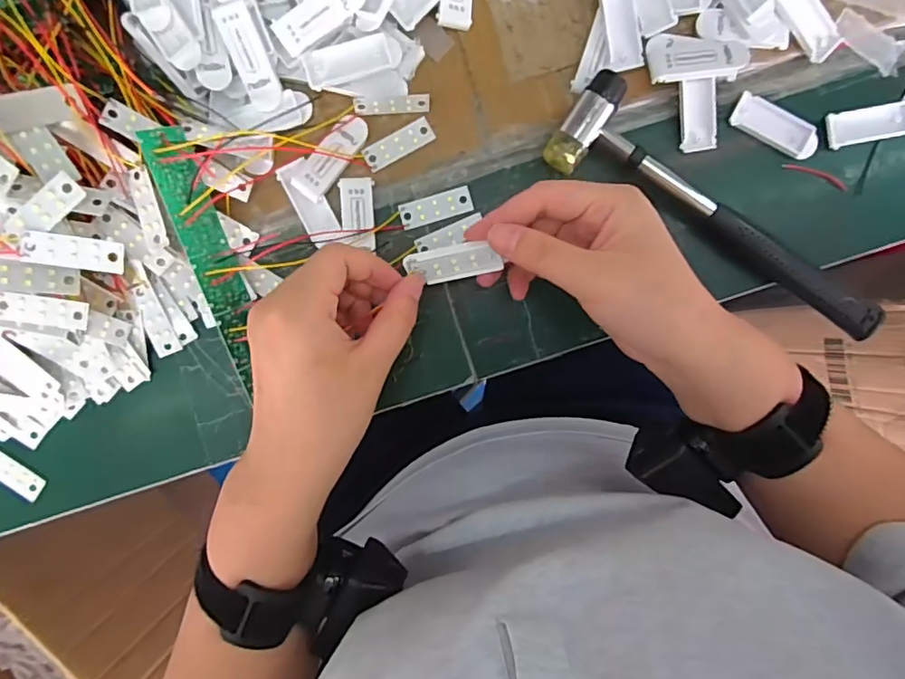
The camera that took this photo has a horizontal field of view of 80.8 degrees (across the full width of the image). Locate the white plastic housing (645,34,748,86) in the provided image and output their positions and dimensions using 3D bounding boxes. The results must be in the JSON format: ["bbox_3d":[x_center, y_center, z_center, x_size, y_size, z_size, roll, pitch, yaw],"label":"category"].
[{"bbox_3d":[0.149,-0.175,0.327,0.057,0.014,0.031,-7,95,-1],"label":"white plastic housing"}]

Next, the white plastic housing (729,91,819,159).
[{"bbox_3d":[0.206,-0.136,0.338,0.057,0.006,0.021,27,94,-3],"label":"white plastic housing"}]

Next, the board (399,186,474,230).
[{"bbox_3d":[-0.010,-0.084,0.339,0.045,0.004,0.016,-17,95,0],"label":"board"}]

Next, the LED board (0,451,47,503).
[{"bbox_3d":[-0.289,0.086,0.346,0.046,0.006,0.016,37,93,-4],"label":"LED board"}]

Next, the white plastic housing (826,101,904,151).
[{"bbox_3d":[0.268,-0.138,0.340,0.055,0.006,0.022,-10,95,0],"label":"white plastic housing"}]

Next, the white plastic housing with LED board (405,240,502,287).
[{"bbox_3d":[-0.001,-0.040,0.288,0.047,0.006,0.021,-6,133,5],"label":"white plastic housing with LED board"}]

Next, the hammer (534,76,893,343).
[{"bbox_3d":[0.167,-0.071,0.333,0.233,0.025,0.055,35,93,-4],"label":"hammer"}]

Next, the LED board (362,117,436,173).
[{"bbox_3d":[-0.034,-0.123,0.335,0.046,0.004,0.015,-30,95,1],"label":"LED board"}]

